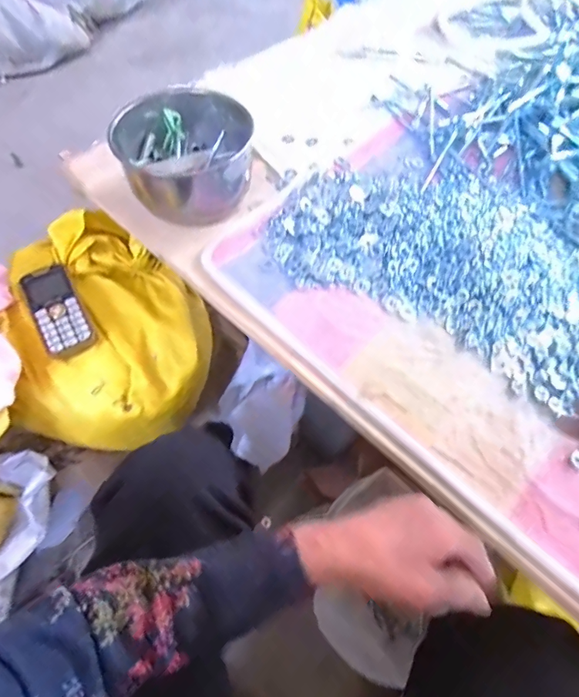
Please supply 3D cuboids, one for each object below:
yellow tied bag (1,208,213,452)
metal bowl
[{"bbox_3d":[-0.235,-0.024,0.552,0.240,0.161,0.298,-13,63,-9],"label":"yellow tied bag"},{"bbox_3d":[-0.127,-0.242,0.513,0.157,0.093,0.153,1,61,-1],"label":"metal bowl"}]

